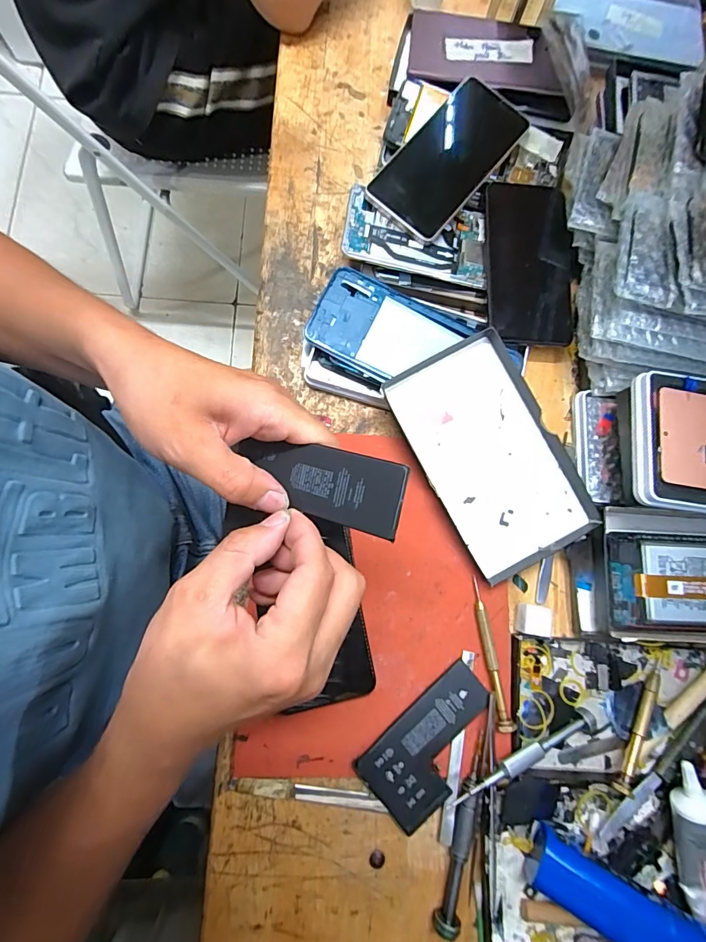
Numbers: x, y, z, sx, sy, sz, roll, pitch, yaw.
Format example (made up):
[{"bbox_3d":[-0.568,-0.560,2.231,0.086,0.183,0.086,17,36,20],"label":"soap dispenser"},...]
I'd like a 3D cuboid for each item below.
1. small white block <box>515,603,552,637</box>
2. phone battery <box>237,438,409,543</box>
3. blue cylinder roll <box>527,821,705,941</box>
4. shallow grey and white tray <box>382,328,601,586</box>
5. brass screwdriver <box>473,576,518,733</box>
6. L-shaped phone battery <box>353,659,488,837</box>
[{"bbox_3d":[0.140,0.116,0.337,0.024,0.016,0.022,8,78,-3],"label":"small white block"},{"bbox_3d":[-0.020,0.005,0.236,0.099,0.004,0.038,15,95,25],"label":"phone battery"},{"bbox_3d":[0.179,0.285,0.270,0.128,0.031,0.041,19,80,25],"label":"blue cylinder roll"},{"bbox_3d":[0.110,-0.012,0.347,0.104,0.009,0.178,-28,88,-2],"label":"shallow grey and white tray"},{"bbox_3d":[0.103,0.138,0.327,0.011,0.013,0.107,-9,80,-6],"label":"brass screwdriver"},{"bbox_3d":[0.060,0.200,0.313,0.106,0.008,0.063,-39,87,-11],"label":"L-shaped phone battery"}]

